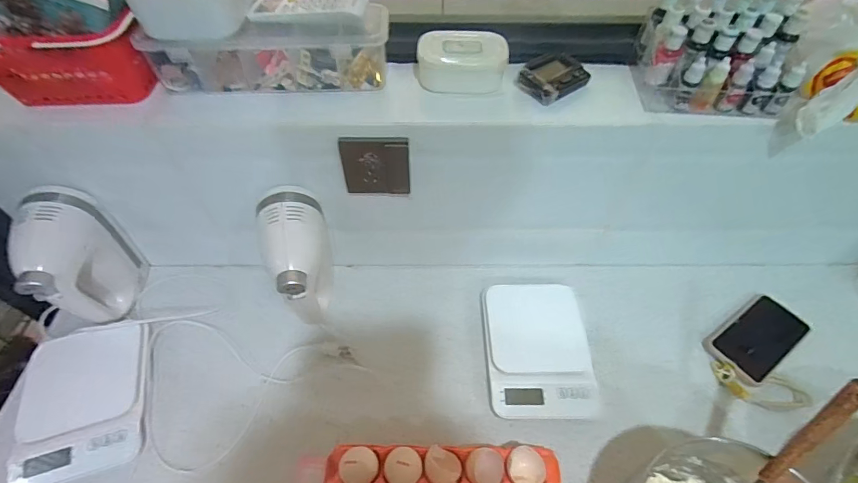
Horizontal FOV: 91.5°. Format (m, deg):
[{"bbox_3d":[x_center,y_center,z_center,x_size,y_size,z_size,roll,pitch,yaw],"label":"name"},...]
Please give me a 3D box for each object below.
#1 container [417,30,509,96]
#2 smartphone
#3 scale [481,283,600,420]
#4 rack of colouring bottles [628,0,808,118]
[{"bbox_3d":[0.042,-0.219,0.510,0.109,0.056,0.047,2,53,1],"label":"container"},{"bbox_3d":[0.492,0.142,0.625,0.155,0.015,0.084,-28,48,-19],"label":"smartphone"},{"bbox_3d":[0.161,0.157,0.611,0.153,0.041,0.192,-1,53,-2],"label":"scale"},{"bbox_3d":[0.346,-0.221,0.491,0.171,0.099,0.095,5,53,3],"label":"rack of colouring bottles"}]

